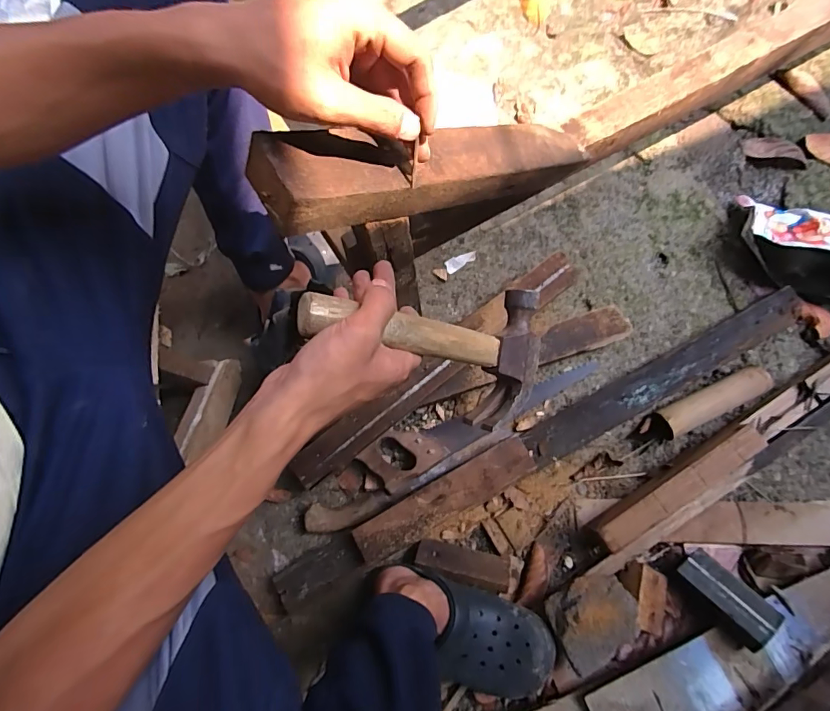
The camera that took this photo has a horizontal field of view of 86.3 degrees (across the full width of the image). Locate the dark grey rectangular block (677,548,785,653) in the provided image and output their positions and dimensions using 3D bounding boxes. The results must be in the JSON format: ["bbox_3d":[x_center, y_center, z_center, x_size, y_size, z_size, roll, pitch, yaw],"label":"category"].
[{"bbox_3d":[0.419,0.319,0.593,0.057,0.037,0.114,-36,51,-6],"label":"dark grey rectangular block"}]

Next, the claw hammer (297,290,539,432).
[{"bbox_3d":[0.013,-0.007,0.344,0.215,0.050,0.114,10,76,-35],"label":"claw hammer"}]

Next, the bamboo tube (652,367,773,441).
[{"bbox_3d":[0.474,0.071,0.710,0.199,0.042,0.054,-25,76,-2],"label":"bamboo tube"}]

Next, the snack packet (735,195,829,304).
[{"bbox_3d":[0.658,-0.196,0.739,0.201,0.098,0.178,20,79,8],"label":"snack packet"}]

